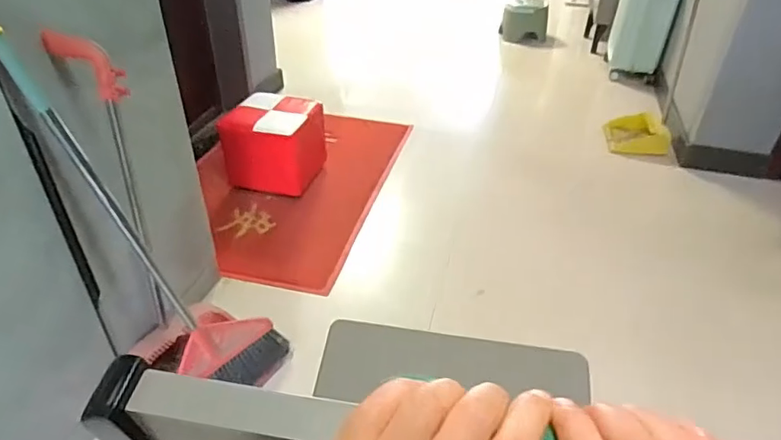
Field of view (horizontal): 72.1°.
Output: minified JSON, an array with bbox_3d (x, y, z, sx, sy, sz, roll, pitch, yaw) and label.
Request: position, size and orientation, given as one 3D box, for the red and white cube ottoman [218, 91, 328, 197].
[{"bbox_3d":[-0.406,-0.286,1.894,0.313,0.274,0.271,9,39,7],"label":"red and white cube ottoman"}]

